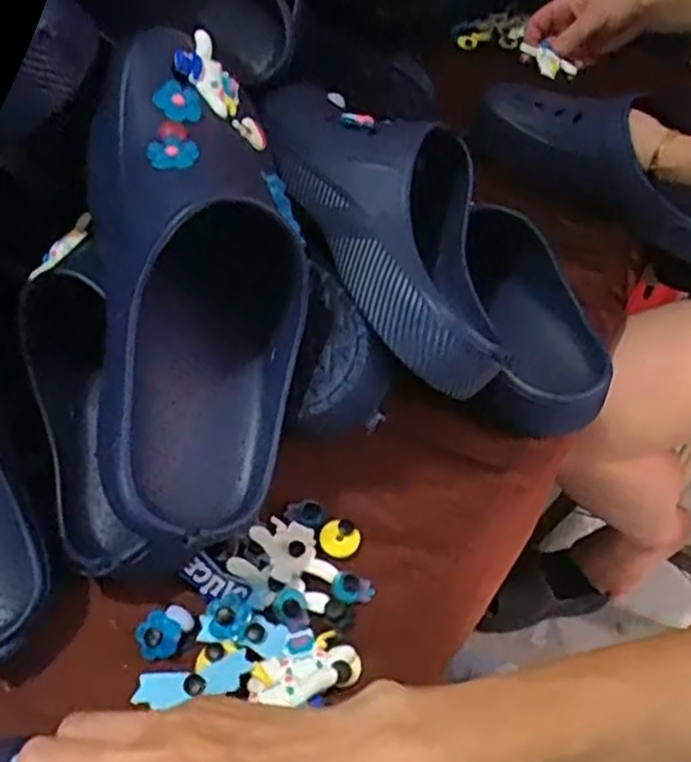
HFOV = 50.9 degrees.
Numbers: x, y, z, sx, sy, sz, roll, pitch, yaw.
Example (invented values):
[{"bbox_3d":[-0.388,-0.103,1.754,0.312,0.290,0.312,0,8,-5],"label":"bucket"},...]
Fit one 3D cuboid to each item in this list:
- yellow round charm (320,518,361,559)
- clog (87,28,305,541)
[{"bbox_3d":[-0.003,0.096,0.443,0.023,0.004,0.023,3,50,-4],"label":"yellow round charm"},{"bbox_3d":[-0.076,-0.060,0.383,0.103,0.073,0.268,-2,82,-8],"label":"clog"}]

